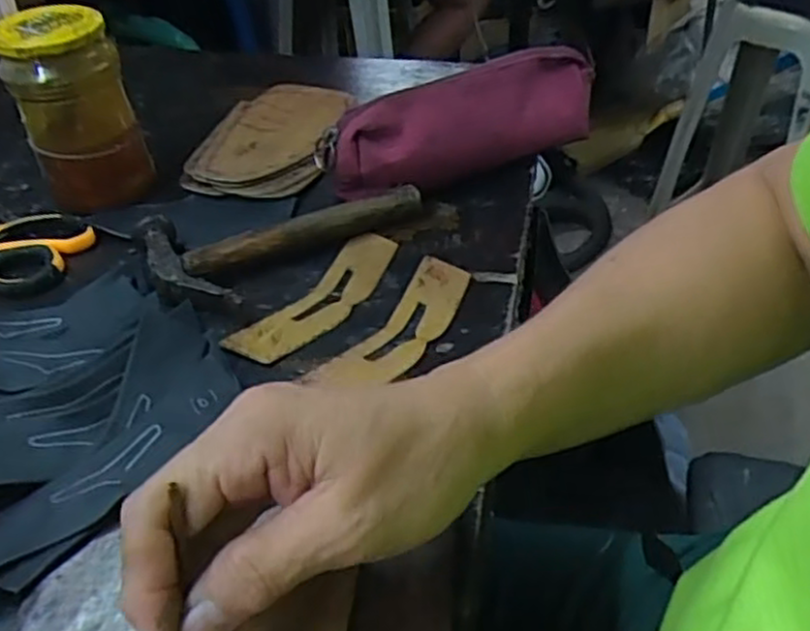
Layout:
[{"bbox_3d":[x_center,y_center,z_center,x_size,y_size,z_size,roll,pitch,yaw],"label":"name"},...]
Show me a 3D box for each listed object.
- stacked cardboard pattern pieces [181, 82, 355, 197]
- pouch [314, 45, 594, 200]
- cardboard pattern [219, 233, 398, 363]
[{"bbox_3d":[-0.111,-0.147,0.614,0.106,0.016,0.172,6,43,10],"label":"stacked cardboard pattern pieces"},{"bbox_3d":[0.049,-0.140,0.548,0.224,0.074,0.041,-20,45,-19],"label":"pouch"},{"bbox_3d":[-0.050,-0.013,0.466,0.044,0.005,0.134,26,49,29],"label":"cardboard pattern"}]

